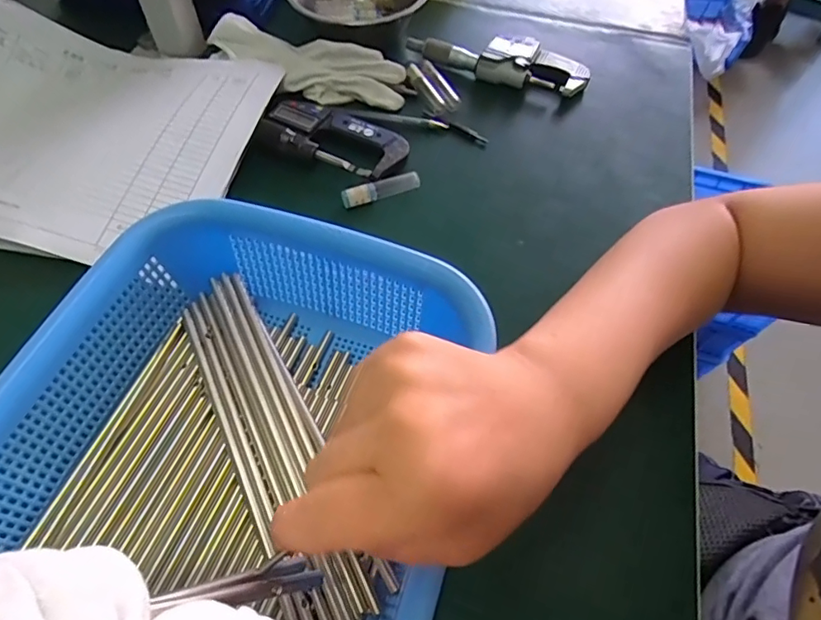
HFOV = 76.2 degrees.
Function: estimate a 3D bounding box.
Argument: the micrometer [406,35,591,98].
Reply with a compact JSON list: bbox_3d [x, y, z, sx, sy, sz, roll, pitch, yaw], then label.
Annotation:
[{"bbox_3d":[0.078,-0.225,0.465,0.159,0.030,0.053,11,59,4],"label":"micrometer"}]

